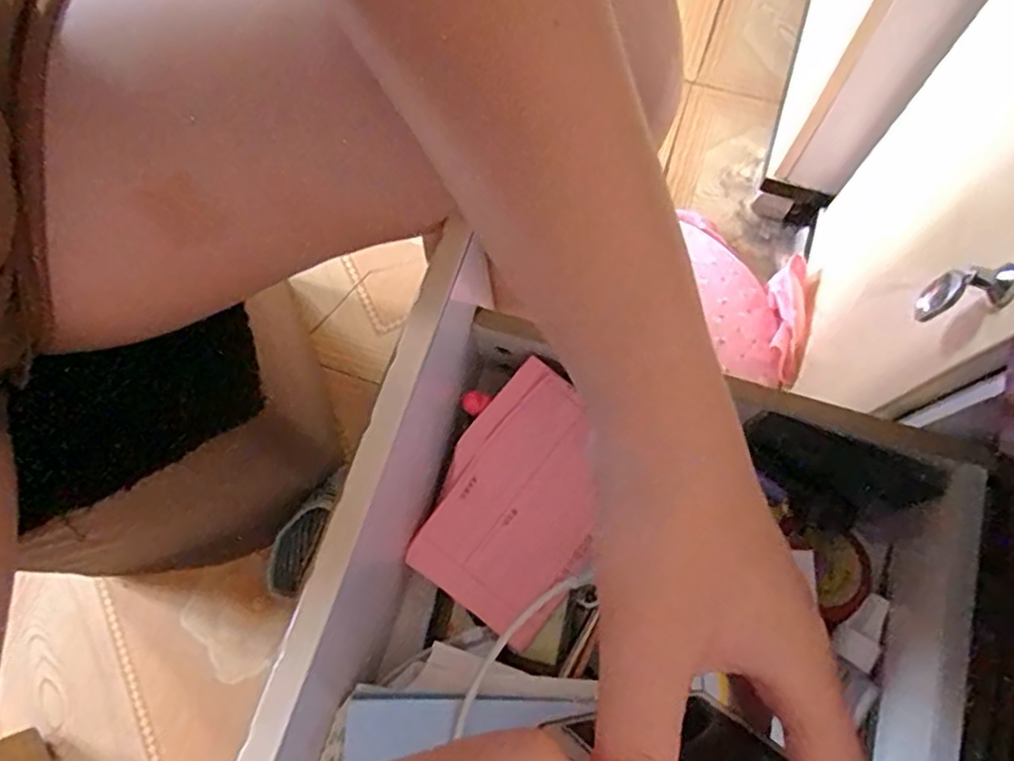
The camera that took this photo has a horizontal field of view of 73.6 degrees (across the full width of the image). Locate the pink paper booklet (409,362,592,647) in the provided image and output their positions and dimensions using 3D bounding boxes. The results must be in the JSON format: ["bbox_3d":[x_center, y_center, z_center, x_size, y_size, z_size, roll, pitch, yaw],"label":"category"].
[{"bbox_3d":[0.010,0.076,0.425,0.105,0.015,0.144,37,84,3],"label":"pink paper booklet"}]

